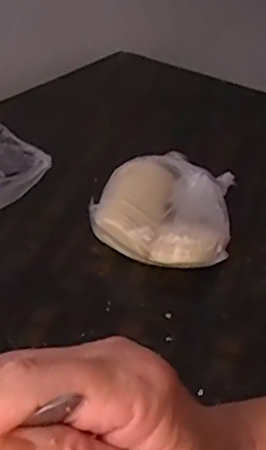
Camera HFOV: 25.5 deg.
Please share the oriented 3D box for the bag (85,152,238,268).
[{"bbox_3d":[0.039,-0.012,0.572,0.137,0.058,0.133,20,45,31],"label":"bag"}]

